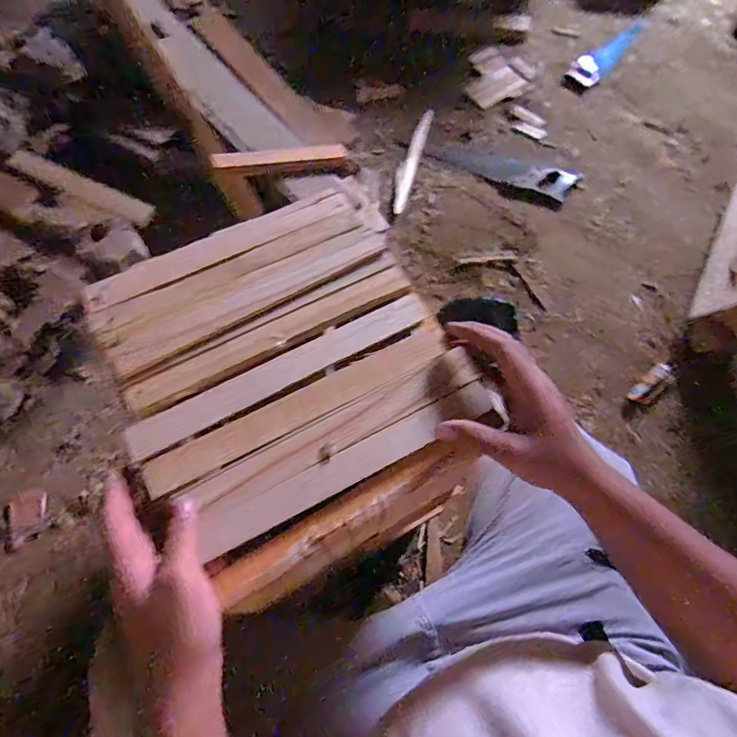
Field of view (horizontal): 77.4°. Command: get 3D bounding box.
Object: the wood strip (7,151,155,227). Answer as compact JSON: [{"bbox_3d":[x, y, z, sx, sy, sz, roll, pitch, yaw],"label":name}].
[{"bbox_3d":[-0.576,-0.364,0.927,0.283,0.018,0.054,24,64,-5],"label":"wood strip"}]

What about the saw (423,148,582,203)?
[{"bbox_3d":[0.366,-0.566,1.280,0.413,0.058,0.117,29,66,12],"label":"saw"}]

